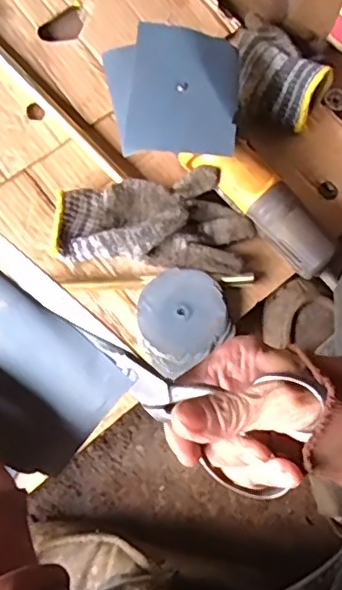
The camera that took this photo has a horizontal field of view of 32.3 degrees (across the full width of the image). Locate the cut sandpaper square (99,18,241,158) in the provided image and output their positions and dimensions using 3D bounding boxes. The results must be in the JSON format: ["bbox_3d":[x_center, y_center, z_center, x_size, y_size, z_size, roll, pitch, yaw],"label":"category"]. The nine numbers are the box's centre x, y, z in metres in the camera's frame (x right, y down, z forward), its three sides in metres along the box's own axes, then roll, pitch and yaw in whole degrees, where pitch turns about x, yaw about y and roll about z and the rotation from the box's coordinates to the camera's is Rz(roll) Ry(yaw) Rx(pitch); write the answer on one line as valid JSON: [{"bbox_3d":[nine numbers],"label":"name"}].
[{"bbox_3d":[0.002,-0.222,0.630,0.137,0.025,0.132,1,77,-3],"label":"cut sandpaper square"}]

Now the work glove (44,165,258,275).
[{"bbox_3d":[-0.019,-0.086,0.668,0.217,0.046,0.109,6,77,-1],"label":"work glove"}]

